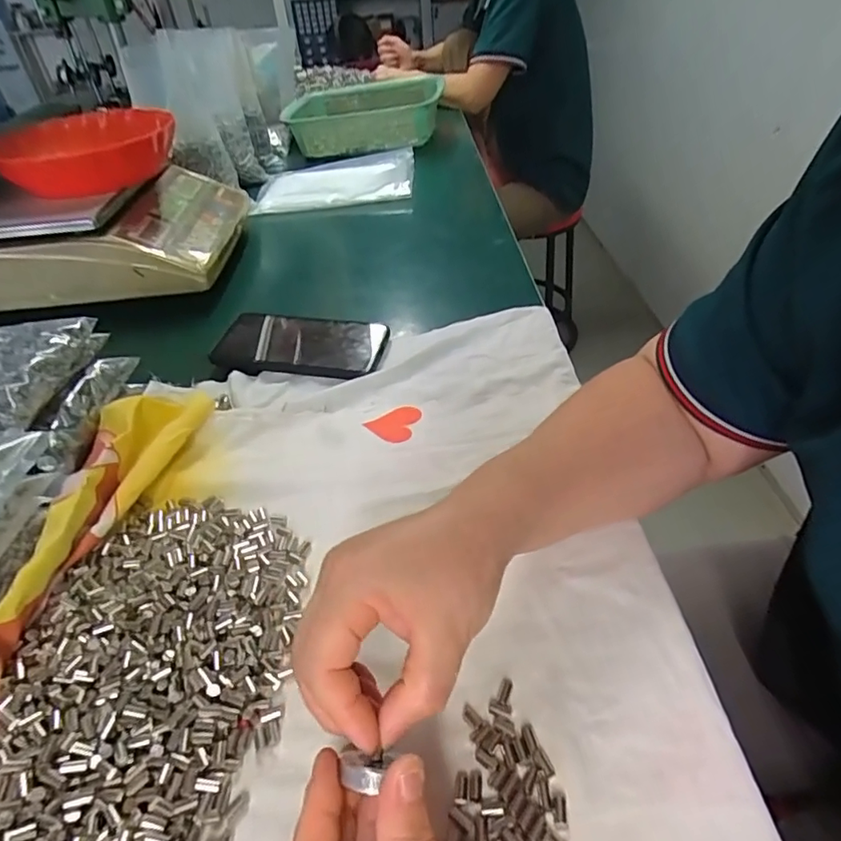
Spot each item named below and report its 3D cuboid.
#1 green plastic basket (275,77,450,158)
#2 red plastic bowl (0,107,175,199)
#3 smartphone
[{"bbox_3d":[-0.106,-0.600,1.057,0.278,0.073,0.264,0,42,6],"label":"green plastic basket"},{"bbox_3d":[-0.389,-0.322,0.651,0.173,0.054,0.175,-2,43,2],"label":"red plastic bowl"},{"bbox_3d":[-0.115,-0.076,0.522,0.159,0.012,0.075,4,43,10],"label":"smartphone"}]

